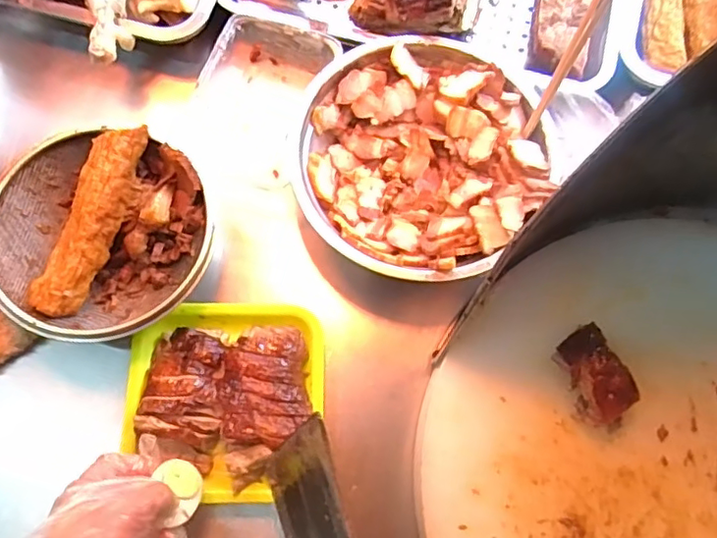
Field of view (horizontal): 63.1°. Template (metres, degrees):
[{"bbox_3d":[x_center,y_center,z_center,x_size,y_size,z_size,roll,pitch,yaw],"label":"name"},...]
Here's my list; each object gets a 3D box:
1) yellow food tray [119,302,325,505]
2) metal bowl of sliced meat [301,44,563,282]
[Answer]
[{"bbox_3d":[-0.106,0.101,0.460,0.152,0.042,0.149,0,75,-2],"label":"yellow food tray"},{"bbox_3d":[0.054,-0.102,0.497,0.203,0.074,0.220,1,74,-3],"label":"metal bowl of sliced meat"}]

